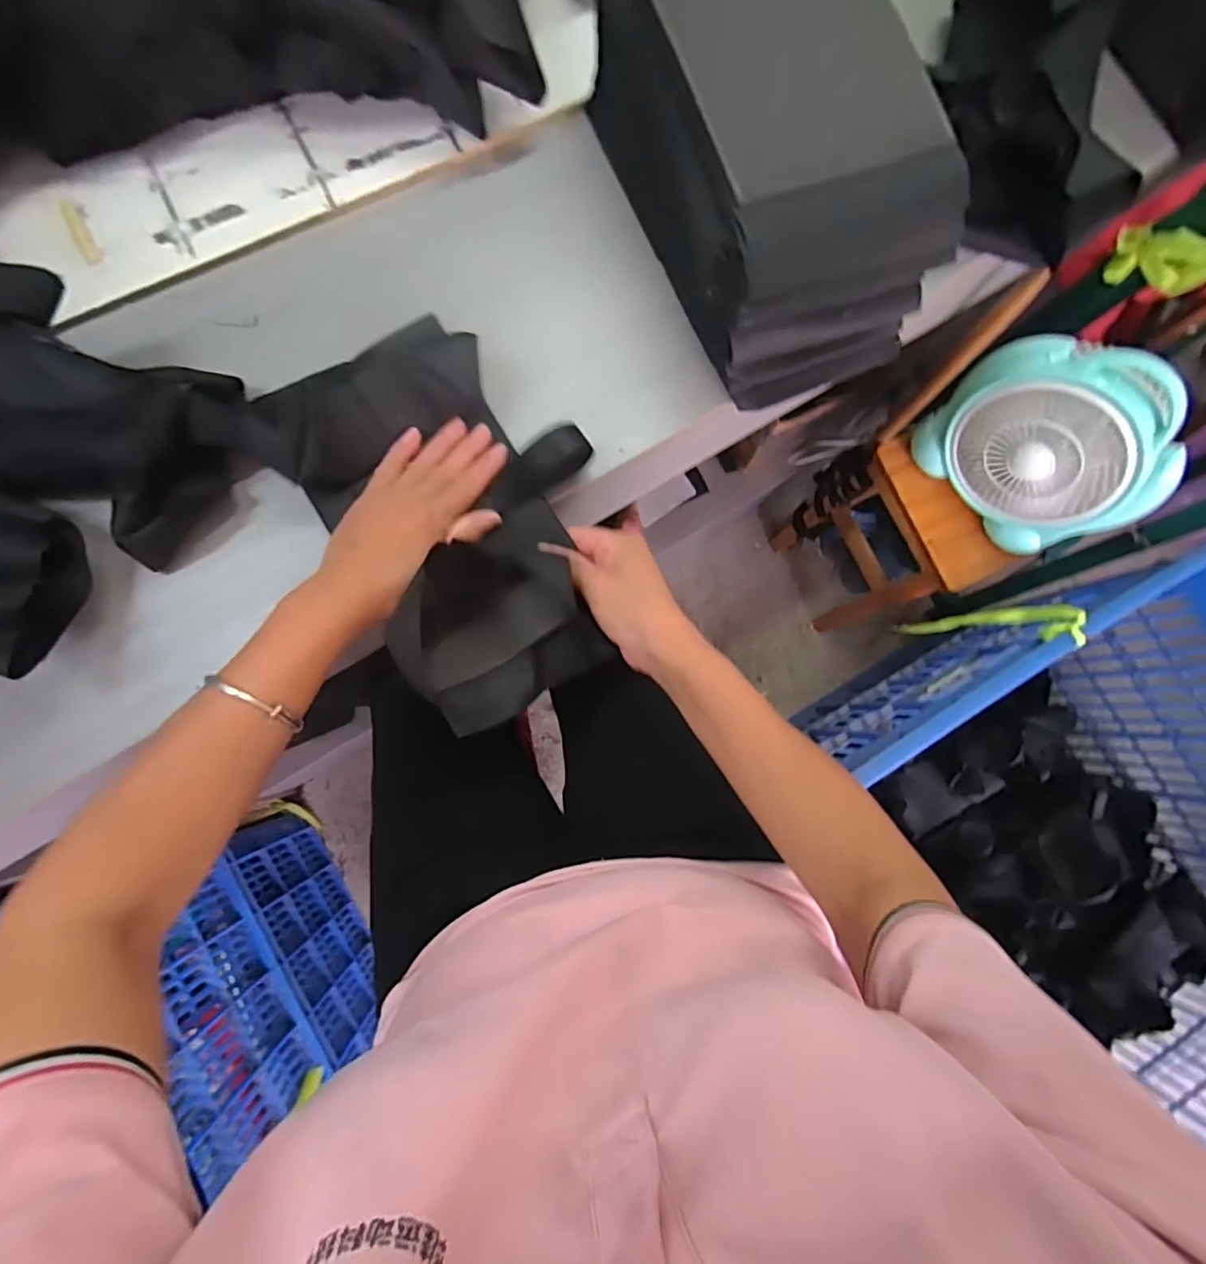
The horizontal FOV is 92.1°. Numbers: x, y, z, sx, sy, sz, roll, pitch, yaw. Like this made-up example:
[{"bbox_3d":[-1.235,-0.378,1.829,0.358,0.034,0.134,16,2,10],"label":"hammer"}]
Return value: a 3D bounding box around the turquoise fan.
[{"bbox_3d":[0.530,-0.225,0.690,0.104,0.212,0.243,-39,87,-7],"label":"turquoise fan"}]

